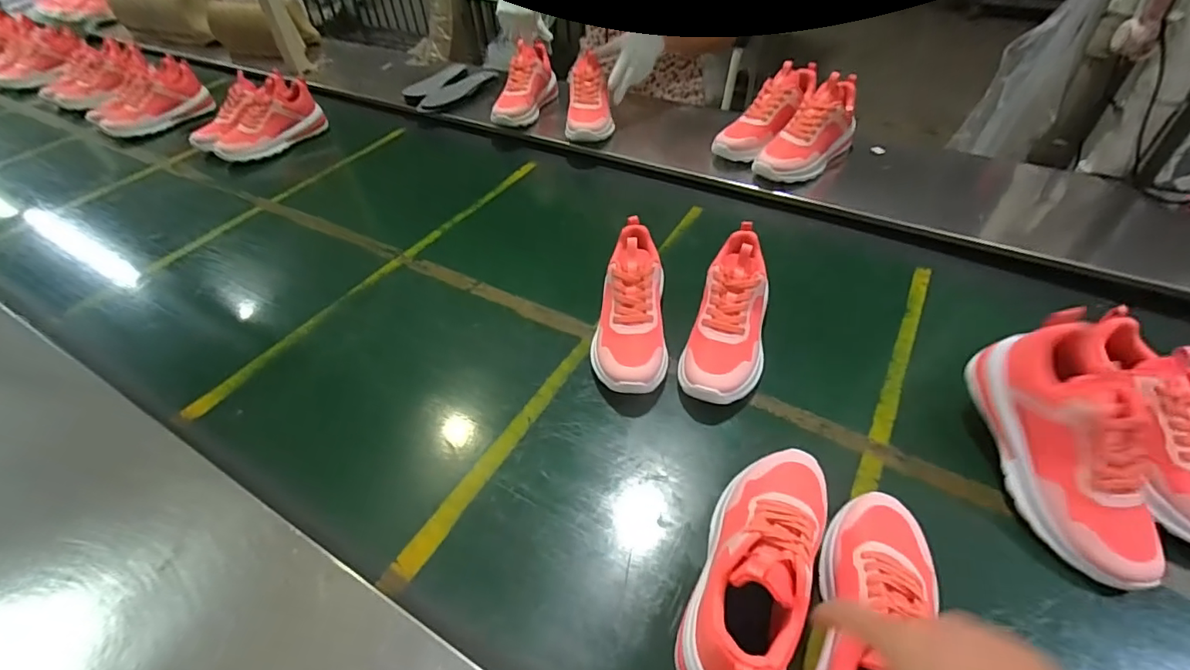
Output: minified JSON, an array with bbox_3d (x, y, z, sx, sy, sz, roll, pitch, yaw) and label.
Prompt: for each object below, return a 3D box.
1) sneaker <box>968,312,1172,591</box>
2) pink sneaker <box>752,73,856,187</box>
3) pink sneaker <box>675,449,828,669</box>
[{"bbox_3d":[0.449,0.104,0.491,0.094,0.095,0.230,-6,74,0],"label":"sneaker"},{"bbox_3d":[0.359,-0.339,0.864,0.193,0.109,0.077,-34,51,-25],"label":"pink sneaker"},{"bbox_3d":[0.136,0.185,0.440,0.088,0.109,0.229,18,39,21],"label":"pink sneaker"}]

